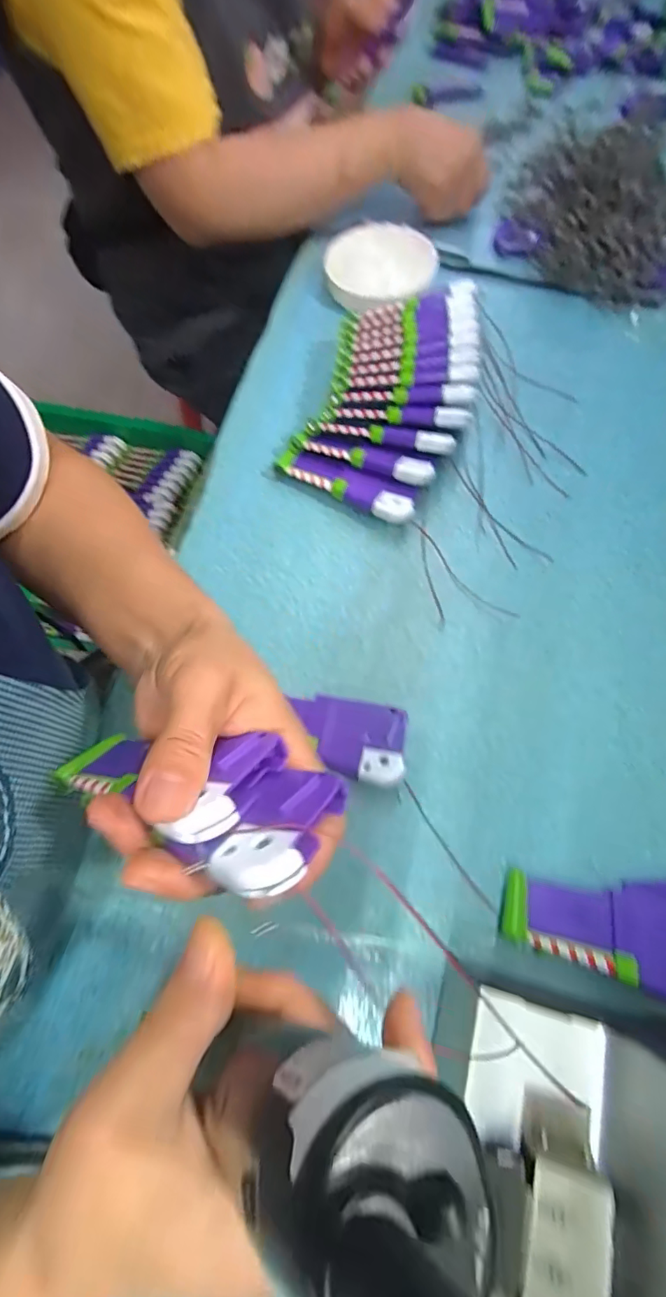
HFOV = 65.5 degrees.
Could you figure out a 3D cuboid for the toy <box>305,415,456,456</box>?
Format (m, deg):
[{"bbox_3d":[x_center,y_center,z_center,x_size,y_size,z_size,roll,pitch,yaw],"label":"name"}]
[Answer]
[{"bbox_3d":[0.037,-0.171,0.415,0.120,0.022,0.019,17,67,9],"label":"toy"}]

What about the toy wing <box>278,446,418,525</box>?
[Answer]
[{"bbox_3d":[0.009,-0.129,0.415,0.120,0.024,0.030,26,69,13],"label":"toy wing"}]

